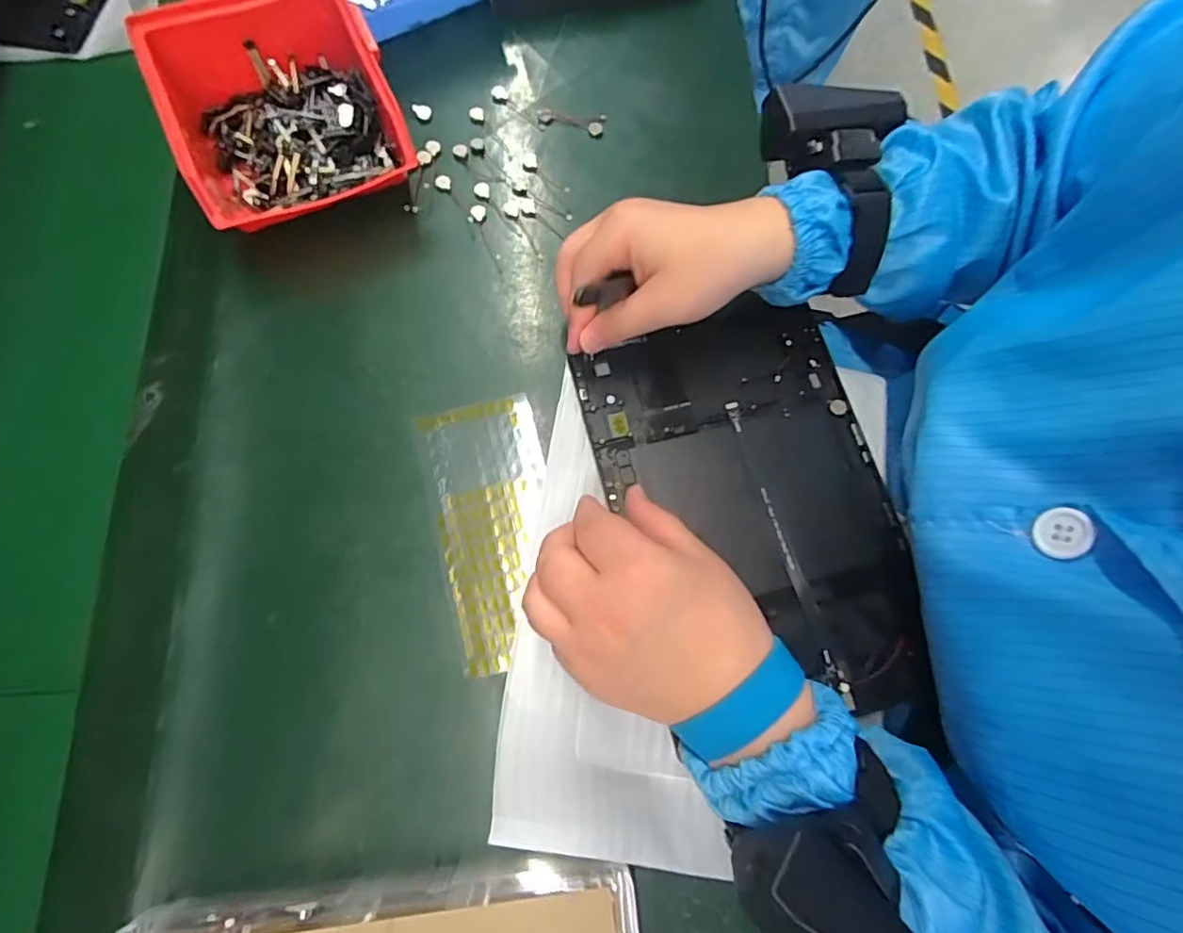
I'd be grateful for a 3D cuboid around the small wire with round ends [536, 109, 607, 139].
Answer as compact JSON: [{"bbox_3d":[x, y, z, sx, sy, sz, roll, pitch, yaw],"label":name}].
[{"bbox_3d":[-0.014,-0.243,0.419,0.046,0.004,0.019,11,75,2],"label":"small wire with round ends"}]

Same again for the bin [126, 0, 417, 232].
[{"bbox_3d":[-0.187,-0.213,0.366,0.128,0.069,0.139,-25,77,-8],"label":"bin"}]

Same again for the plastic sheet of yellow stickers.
[{"bbox_3d":[-0.053,0.033,0.334,0.064,0.004,0.146,-12,74,-7],"label":"plastic sheet of yellow stickers"}]

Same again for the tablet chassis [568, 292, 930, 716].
[{"bbox_3d":[0.093,0.021,0.340,0.150,0.007,0.232,-17,76,-6],"label":"tablet chassis"}]

